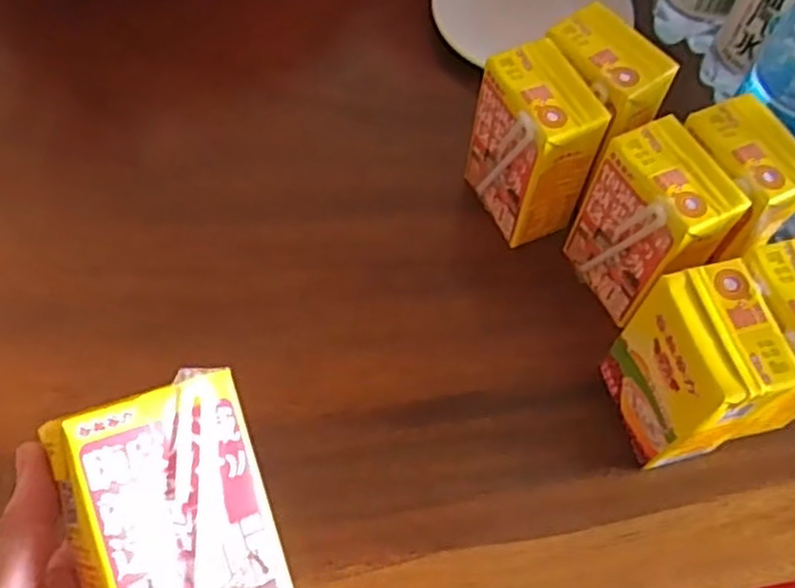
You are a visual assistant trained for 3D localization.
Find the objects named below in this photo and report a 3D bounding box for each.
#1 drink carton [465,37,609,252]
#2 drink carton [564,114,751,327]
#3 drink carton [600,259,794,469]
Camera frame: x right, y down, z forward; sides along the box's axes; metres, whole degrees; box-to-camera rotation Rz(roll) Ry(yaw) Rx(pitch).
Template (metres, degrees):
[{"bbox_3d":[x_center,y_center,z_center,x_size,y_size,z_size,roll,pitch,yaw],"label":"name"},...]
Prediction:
[{"bbox_3d":[0.078,-0.082,0.427,0.044,0.098,0.069,-23,63,-13],"label":"drink carton"},{"bbox_3d":[0.135,-0.034,0.402,0.050,0.099,0.067,-24,63,-14],"label":"drink carton"},{"bbox_3d":[0.145,0.040,0.368,0.043,0.108,0.064,-12,61,-7],"label":"drink carton"}]

